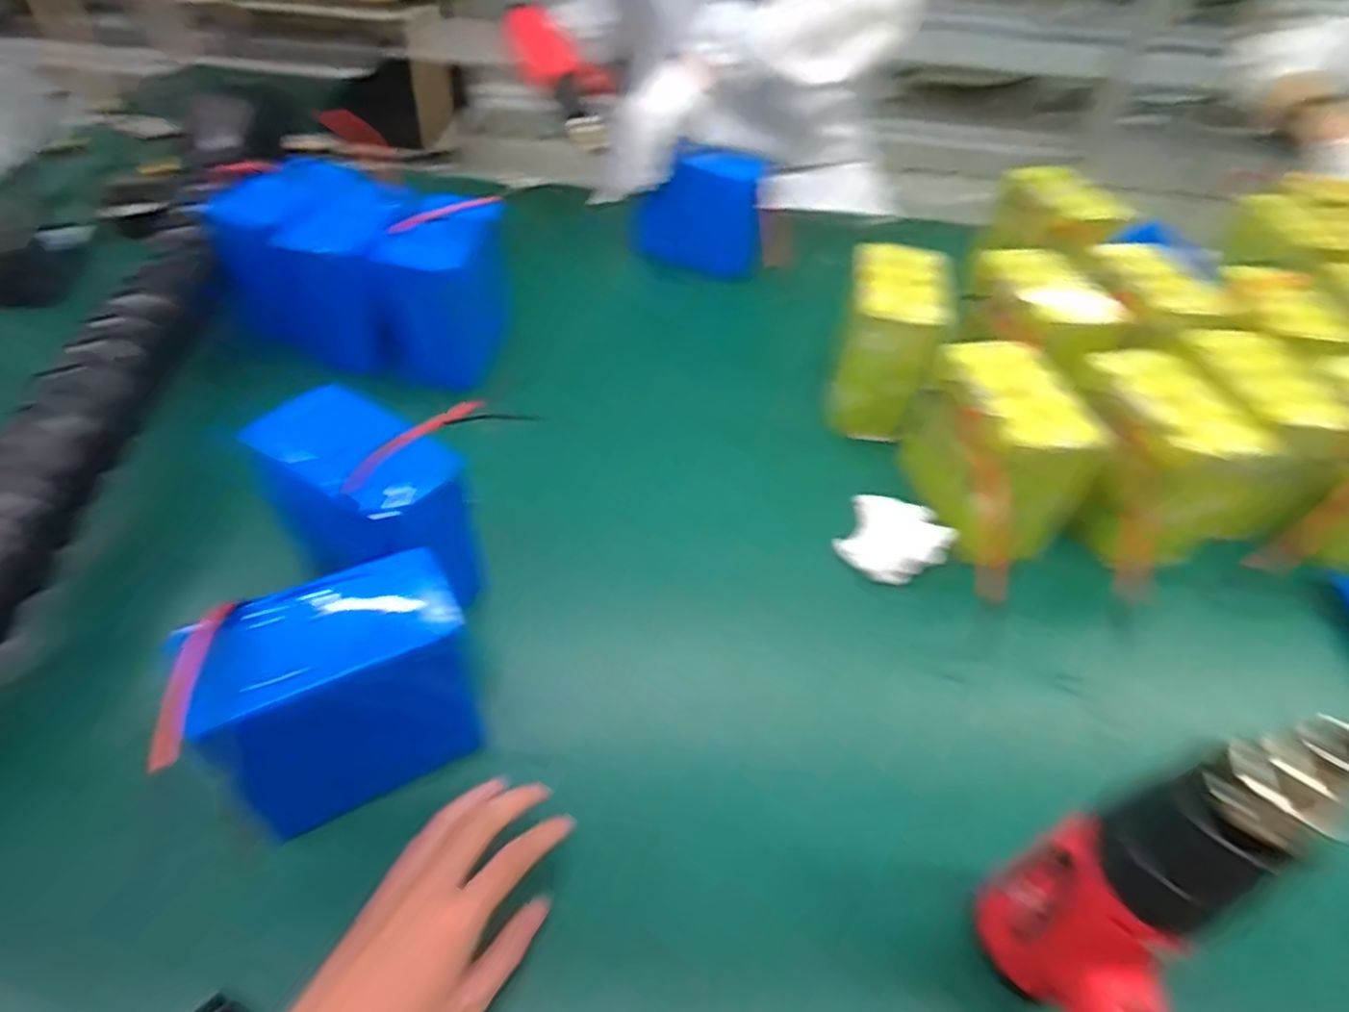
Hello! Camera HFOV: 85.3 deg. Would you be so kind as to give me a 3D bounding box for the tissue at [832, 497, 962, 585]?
[{"bbox_3d":[0.199,0.028,0.661,0.090,0.039,0.077,28,51,19],"label":"tissue"}]

